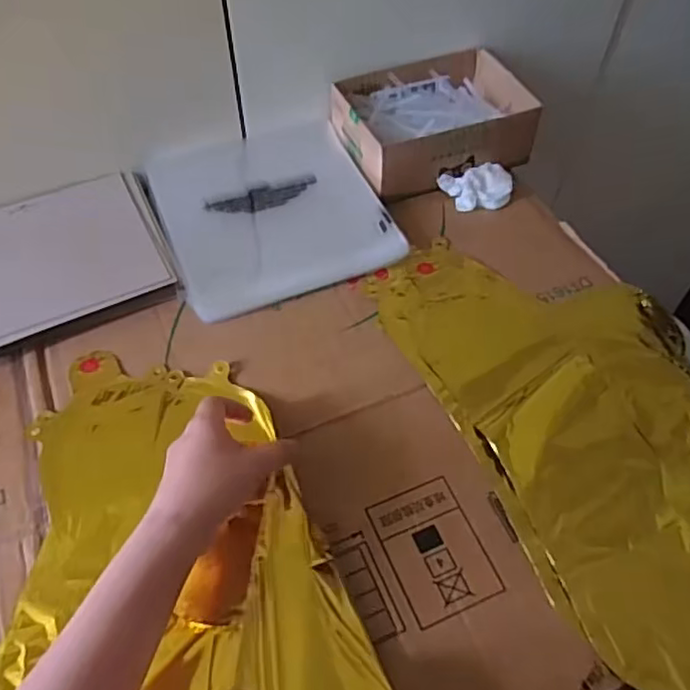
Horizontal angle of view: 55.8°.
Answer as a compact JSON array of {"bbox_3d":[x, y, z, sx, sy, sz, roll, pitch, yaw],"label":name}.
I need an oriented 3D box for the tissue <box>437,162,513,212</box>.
[{"bbox_3d":[0.134,-0.157,0.653,0.067,0.022,0.046,-17,58,-12],"label":"tissue"}]

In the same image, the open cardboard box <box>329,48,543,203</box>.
[{"bbox_3d":[0.095,-0.239,0.690,0.197,0.054,0.143,-20,58,-14],"label":"open cardboard box"}]

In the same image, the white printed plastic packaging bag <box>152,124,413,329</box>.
[{"bbox_3d":[-0.074,-0.135,0.635,0.198,0.012,0.215,-19,58,-13],"label":"white printed plastic packaging bag"}]

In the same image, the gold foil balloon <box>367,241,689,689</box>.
[{"bbox_3d":[0.207,0.059,0.503,0.213,0.014,0.418,-21,59,-15],"label":"gold foil balloon"}]

